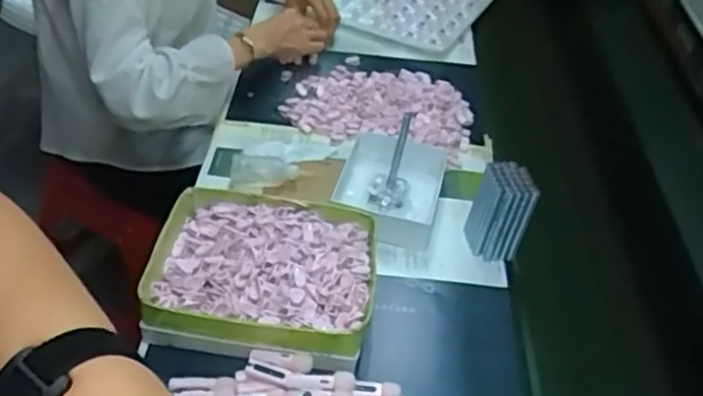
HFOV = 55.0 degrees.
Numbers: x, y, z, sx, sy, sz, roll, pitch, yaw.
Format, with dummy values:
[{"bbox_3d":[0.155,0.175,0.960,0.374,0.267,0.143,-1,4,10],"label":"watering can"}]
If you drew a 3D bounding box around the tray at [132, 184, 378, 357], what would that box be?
[{"bbox_3d":[-0.099,0.078,0.744,0.245,0.062,0.194,13,42,2],"label":"tray"}]

